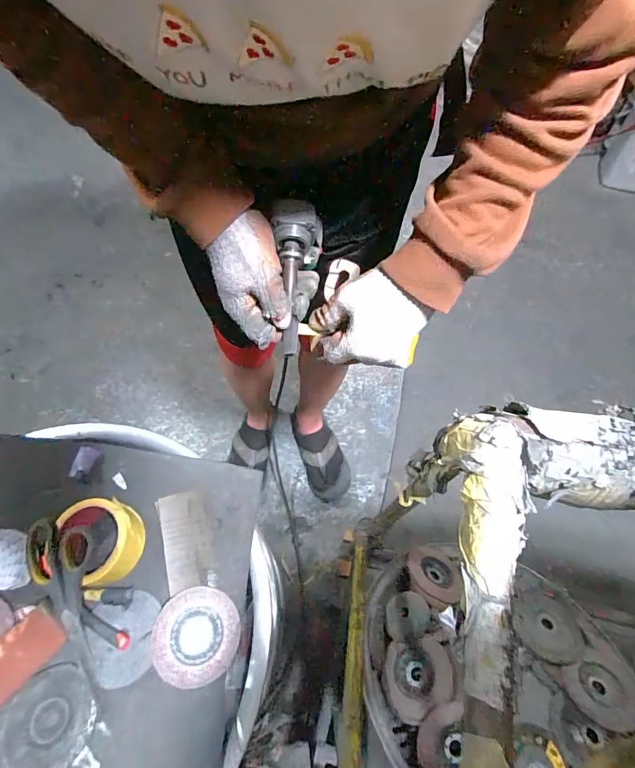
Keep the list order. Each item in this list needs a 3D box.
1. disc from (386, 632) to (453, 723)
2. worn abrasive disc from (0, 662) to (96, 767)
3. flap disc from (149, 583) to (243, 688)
[{"bbox_3d":[0.131,0.380,0.517,0.088,0.004,0.082,-24,44,14],"label":"disc"},{"bbox_3d":[-0.271,0.340,0.403,0.082,0.009,0.088,-12,62,-9],"label":"worn abrasive disc"},{"bbox_3d":[-0.135,0.280,0.444,0.091,0.015,0.091,-10,62,-26],"label":"flap disc"}]

